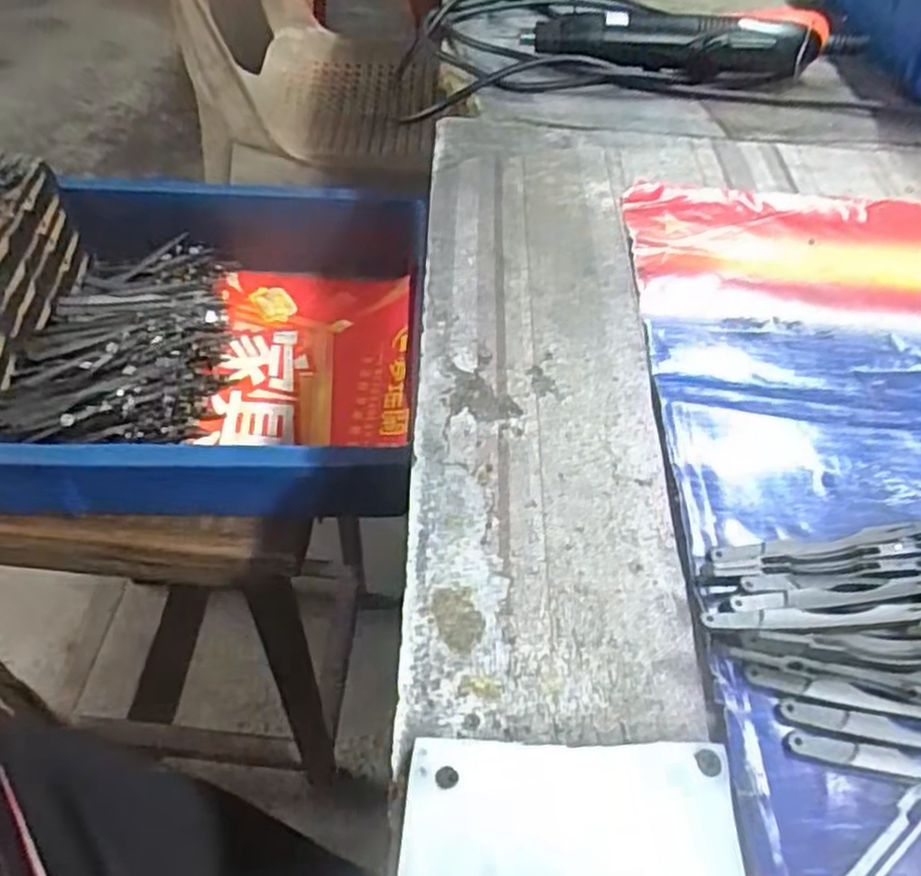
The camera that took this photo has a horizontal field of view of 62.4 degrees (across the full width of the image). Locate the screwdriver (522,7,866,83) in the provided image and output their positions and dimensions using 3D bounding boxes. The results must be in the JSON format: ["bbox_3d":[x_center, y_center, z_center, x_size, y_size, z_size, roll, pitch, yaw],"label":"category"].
[{"bbox_3d":[0.170,-0.275,0.533,0.237,0.044,0.047,0,49,-5],"label":"screwdriver"}]

